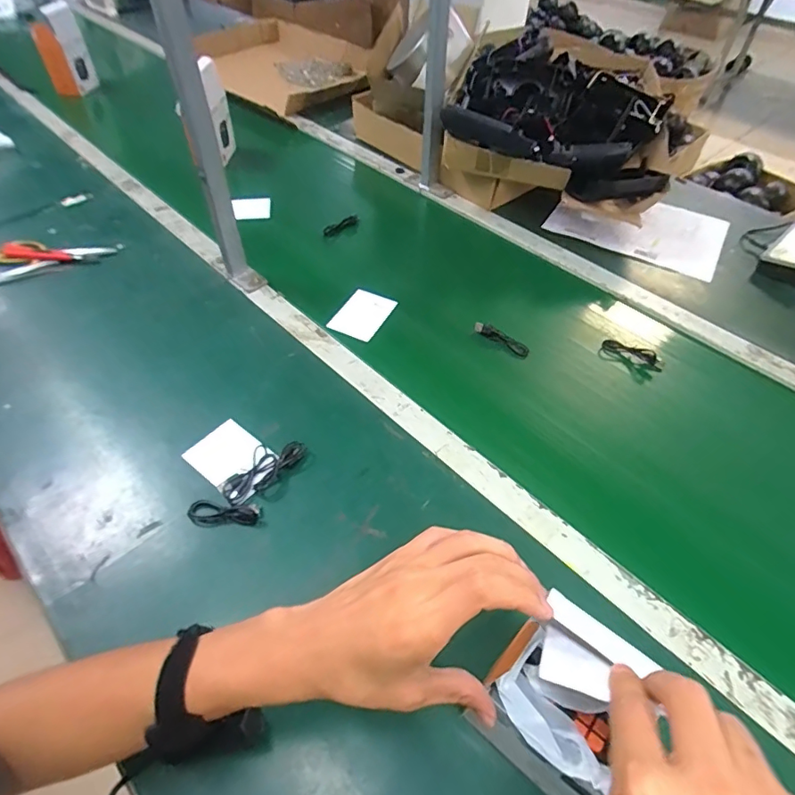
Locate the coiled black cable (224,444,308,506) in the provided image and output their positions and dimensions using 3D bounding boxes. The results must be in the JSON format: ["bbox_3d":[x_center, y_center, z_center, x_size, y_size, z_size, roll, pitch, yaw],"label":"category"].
[{"bbox_3d":[-0.151,0.080,0.558,0.041,0.013,0.099,37,58,25],"label":"coiled black cable"}]

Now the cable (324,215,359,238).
[{"bbox_3d":[-0.102,-0.316,0.904,0.078,0.017,0.021,-30,58,-24],"label":"cable"}]

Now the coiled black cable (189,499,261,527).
[{"bbox_3d":[-0.183,0.123,0.522,0.073,0.013,0.028,4,51,1],"label":"coiled black cable"}]

